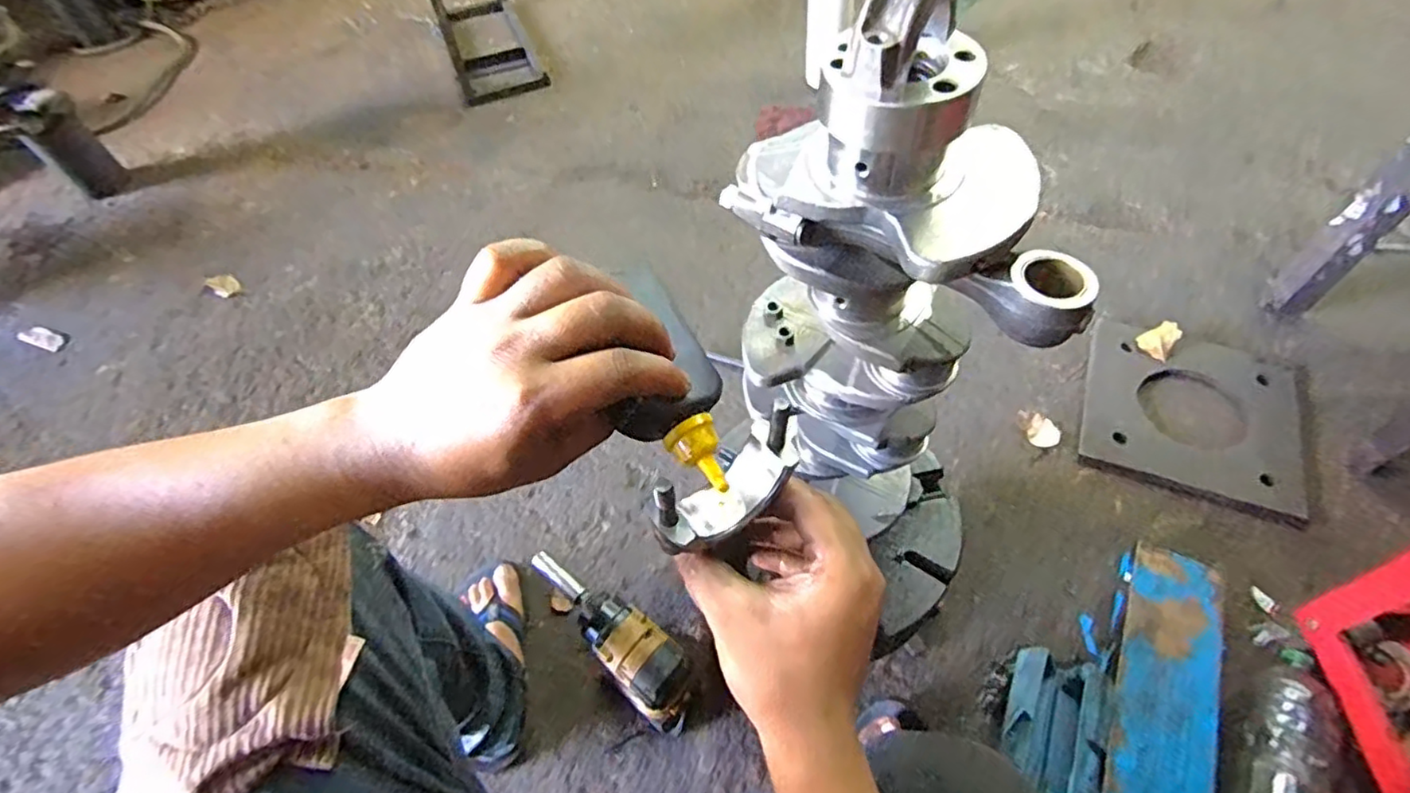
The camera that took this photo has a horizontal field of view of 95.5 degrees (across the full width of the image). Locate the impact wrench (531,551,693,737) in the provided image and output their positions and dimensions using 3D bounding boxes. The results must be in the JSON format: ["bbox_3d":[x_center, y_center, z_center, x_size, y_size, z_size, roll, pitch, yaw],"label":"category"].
[{"bbox_3d":[-0.100,0.295,0.763,0.212,0.248,0.070,37,66,25],"label":"impact wrench"}]

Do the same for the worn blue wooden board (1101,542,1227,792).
[{"bbox_3d":[0.545,0.382,0.756,0.109,0.032,0.419,22,60,18],"label":"worn blue wooden board"}]

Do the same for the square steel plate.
[{"bbox_3d":[0.778,0.023,1.015,0.309,0.025,0.314,19,60,17],"label":"square steel plate"}]

